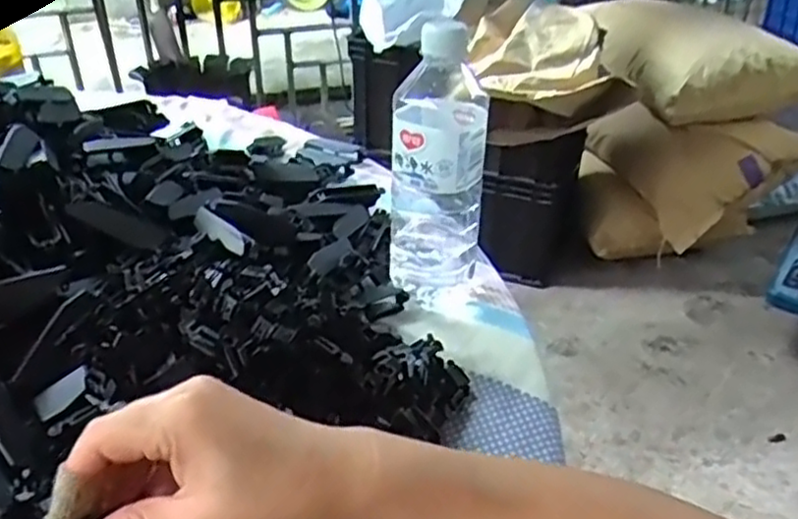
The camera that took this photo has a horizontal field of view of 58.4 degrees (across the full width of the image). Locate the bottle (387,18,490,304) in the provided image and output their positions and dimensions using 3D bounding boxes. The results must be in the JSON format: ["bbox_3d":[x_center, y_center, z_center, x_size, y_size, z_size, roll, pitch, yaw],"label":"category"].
[{"bbox_3d":[0.027,-0.066,0.521,0.066,0.201,0.063,2,34,2],"label":"bottle"}]

